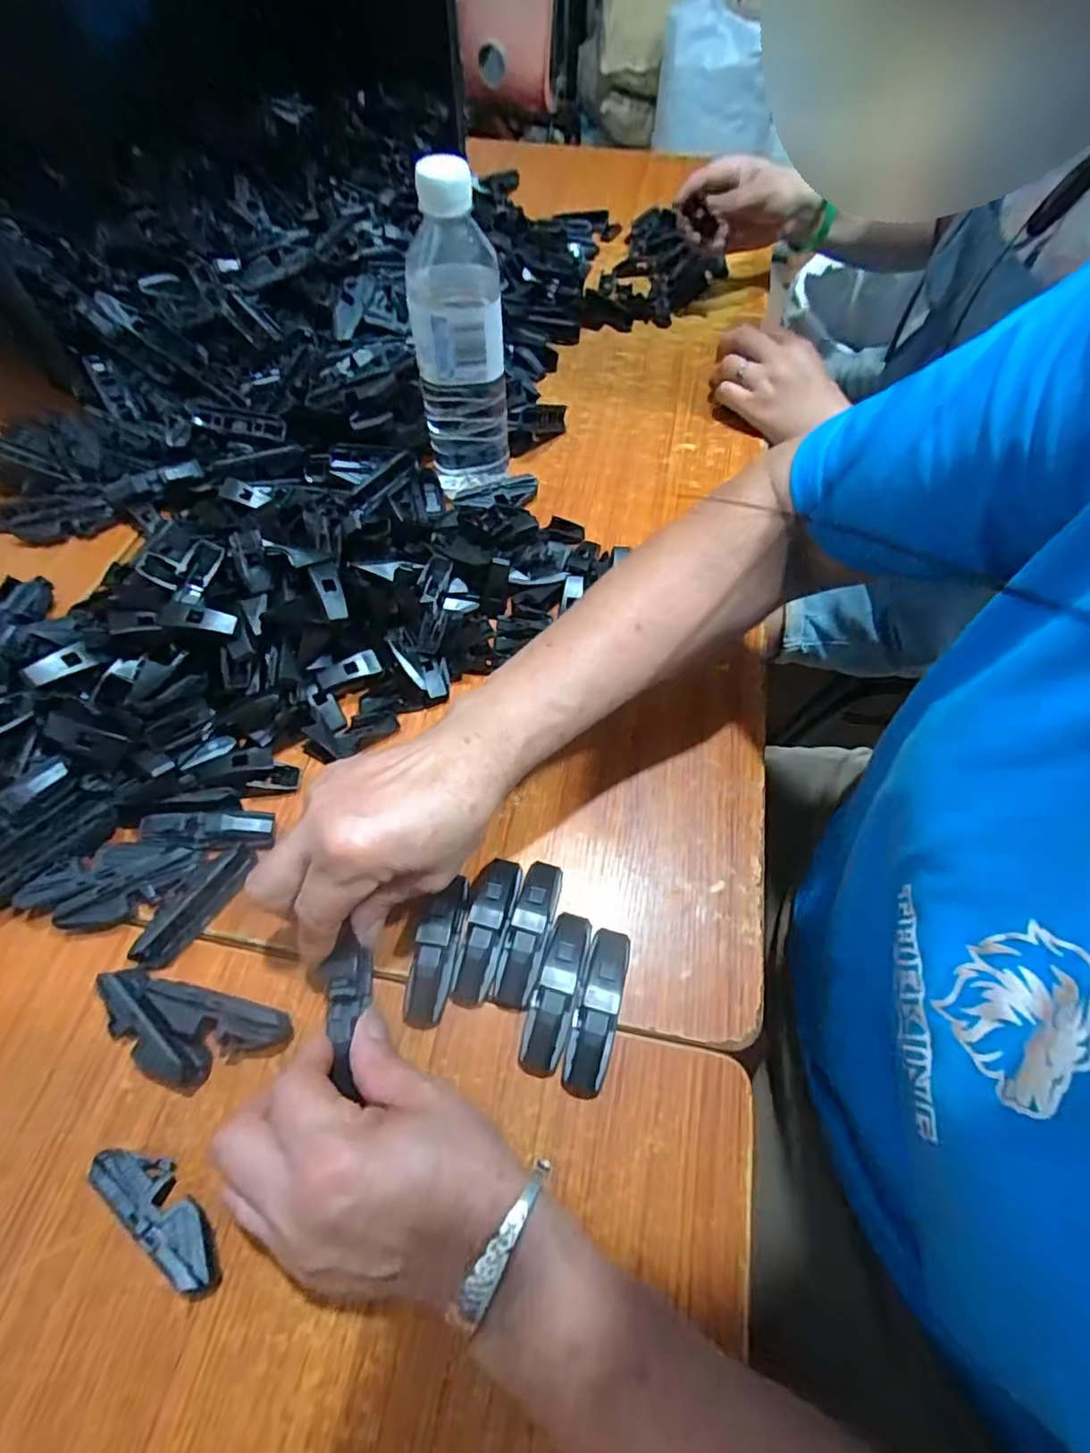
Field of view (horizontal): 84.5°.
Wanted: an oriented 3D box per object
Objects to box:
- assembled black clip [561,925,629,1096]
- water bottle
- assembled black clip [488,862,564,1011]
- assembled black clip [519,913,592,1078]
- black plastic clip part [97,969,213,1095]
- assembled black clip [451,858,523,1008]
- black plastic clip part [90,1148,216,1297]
[{"bbox_3d":[0.026,0.141,0.301,0.020,0.024,0.077,12,60,8],"label":"assembled black clip"},{"bbox_3d":[-0.062,-0.276,0.427,0.062,0.186,0.058,-9,59,-4],"label":"water bottle"},{"bbox_3d":[-0.009,0.108,0.320,0.021,0.021,0.076,13,60,9],"label":"assembled black clip"},{"bbox_3d":[0.006,0.134,0.306,0.021,0.022,0.077,14,60,9],"label":"assembled black clip"},{"bbox_3d":[-0.197,0.151,0.299,0.074,0.019,0.026,39,67,21],"label":"black plastic clip part"},{"bbox_3d":[-0.033,0.106,0.321,0.026,0.025,0.076,10,60,7],"label":"assembled black clip"},{"bbox_3d":[-0.166,0.212,0.262,0.072,0.023,0.020,36,66,20],"label":"black plastic clip part"}]

